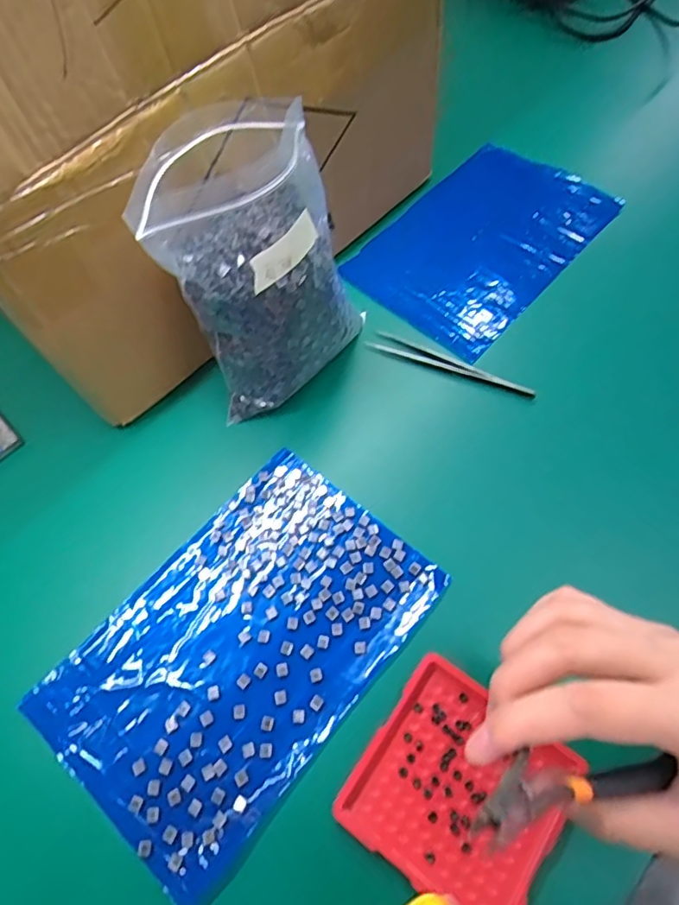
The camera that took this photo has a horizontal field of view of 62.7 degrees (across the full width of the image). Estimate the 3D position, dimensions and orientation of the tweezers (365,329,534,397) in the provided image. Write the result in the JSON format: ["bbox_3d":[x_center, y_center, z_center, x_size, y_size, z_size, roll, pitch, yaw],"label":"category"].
[{"bbox_3d":[0.083,-0.067,0.431,0.132,0.010,0.017,27,67,17],"label":"tweezers"}]

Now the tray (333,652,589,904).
[{"bbox_3d":[0.065,0.180,0.299,0.100,0.007,0.099,32,69,18],"label":"tray"}]

